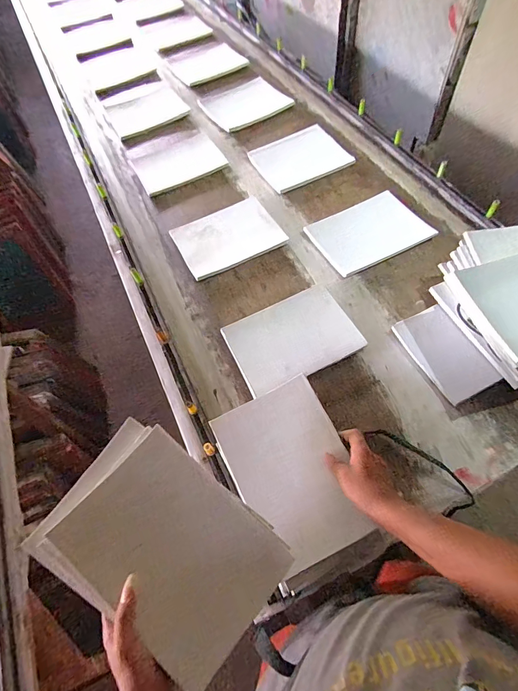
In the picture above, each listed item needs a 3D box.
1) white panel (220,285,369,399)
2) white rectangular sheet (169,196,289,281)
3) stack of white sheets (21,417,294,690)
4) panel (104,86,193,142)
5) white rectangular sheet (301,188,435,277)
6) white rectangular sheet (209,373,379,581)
[{"bbox_3d":[0.073,-0.022,0.847,0.273,0.020,0.208,-25,58,-5],"label":"white panel"},{"bbox_3d":[-0.088,-0.306,1.027,0.272,0.009,0.220,-26,62,-6],"label":"white rectangular sheet"},{"bbox_3d":[-0.130,0.264,0.501,0.302,0.021,0.206,34,66,9],"label":"stack of white sheets"},{"bbox_3d":[-0.422,-0.882,1.378,0.267,0.018,0.252,-24,63,-9],"label":"panel"},{"bbox_3d":[0.298,-0.310,1.001,0.279,0.021,0.203,-25,65,-6],"label":"white rectangular sheet"},{"bbox_3d":[0.051,0.203,0.602,0.188,0.009,0.267,-28,63,3],"label":"white rectangular sheet"}]

